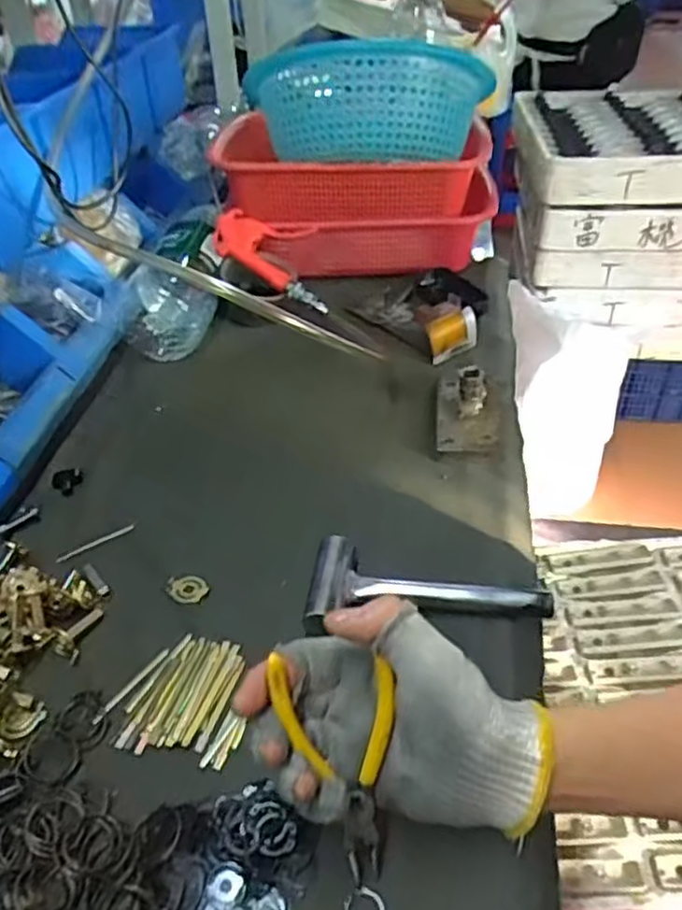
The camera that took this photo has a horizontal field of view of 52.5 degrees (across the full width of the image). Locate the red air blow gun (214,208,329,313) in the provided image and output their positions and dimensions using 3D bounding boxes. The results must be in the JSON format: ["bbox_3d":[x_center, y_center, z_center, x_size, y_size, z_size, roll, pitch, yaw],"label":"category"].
[{"bbox_3d":[-0.074,-0.244,0.849,0.096,0.039,0.198,-32,68,-31],"label":"red air blow gun"}]

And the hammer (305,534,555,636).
[{"bbox_3d":[0.063,0.096,0.522,0.175,0.026,0.076,-2,40,1],"label":"hammer"}]

